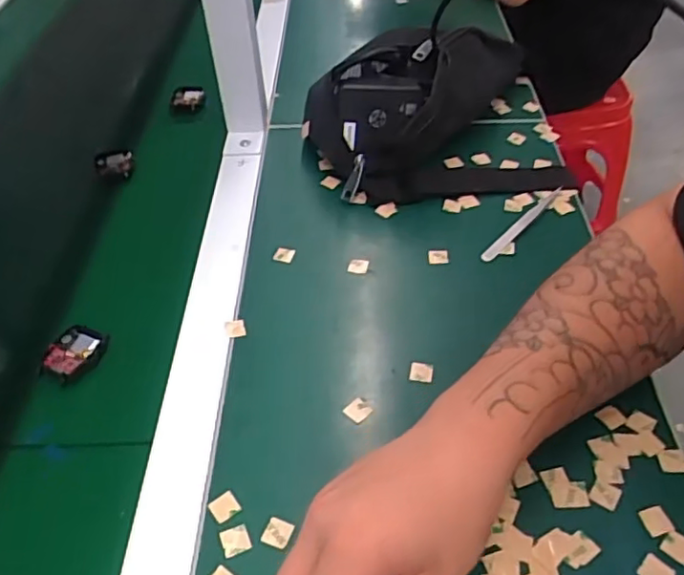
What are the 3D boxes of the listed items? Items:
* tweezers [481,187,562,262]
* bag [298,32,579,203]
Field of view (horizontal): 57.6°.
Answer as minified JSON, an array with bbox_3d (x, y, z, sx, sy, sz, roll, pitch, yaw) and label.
[{"bbox_3d":[0.163,-0.058,0.553,0.010,0.007,0.119,34,57,30],"label":"tweezers"},{"bbox_3d":[0.089,-0.192,0.623,0.248,0.082,0.226,-2,47,2],"label":"bag"}]

